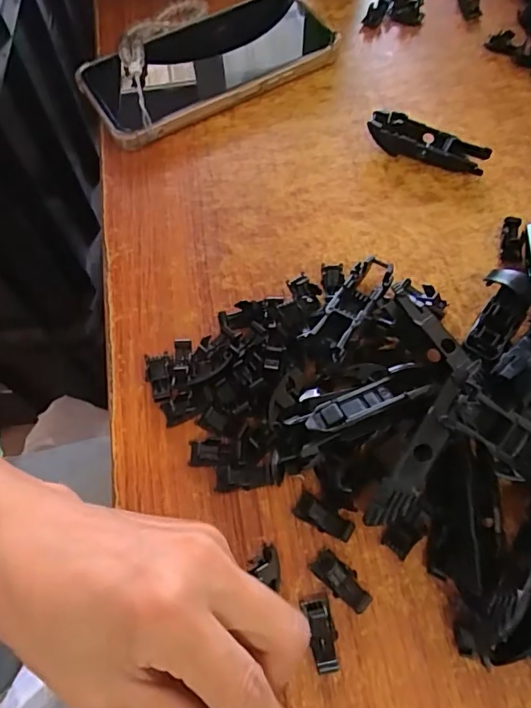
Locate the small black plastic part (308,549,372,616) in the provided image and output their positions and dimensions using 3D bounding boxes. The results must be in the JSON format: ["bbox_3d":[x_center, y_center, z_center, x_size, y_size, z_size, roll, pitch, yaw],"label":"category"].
[{"bbox_3d":[0.031,0.093,0.214,0.011,0.004,0.027,-40,56,-16],"label":"small black plastic part"}]

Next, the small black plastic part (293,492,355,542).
[{"bbox_3d":[0.025,0.071,0.225,0.026,0.009,0.011,32,69,16],"label":"small black plastic part"}]

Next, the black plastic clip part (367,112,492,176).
[{"bbox_3d":[0.098,-0.127,0.314,0.071,0.016,0.019,23,67,13],"label":"black plastic clip part"}]

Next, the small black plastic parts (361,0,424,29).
[{"bbox_3d":[0.094,-0.252,0.378,0.042,0.012,0.028,4,64,4],"label":"small black plastic parts"}]

